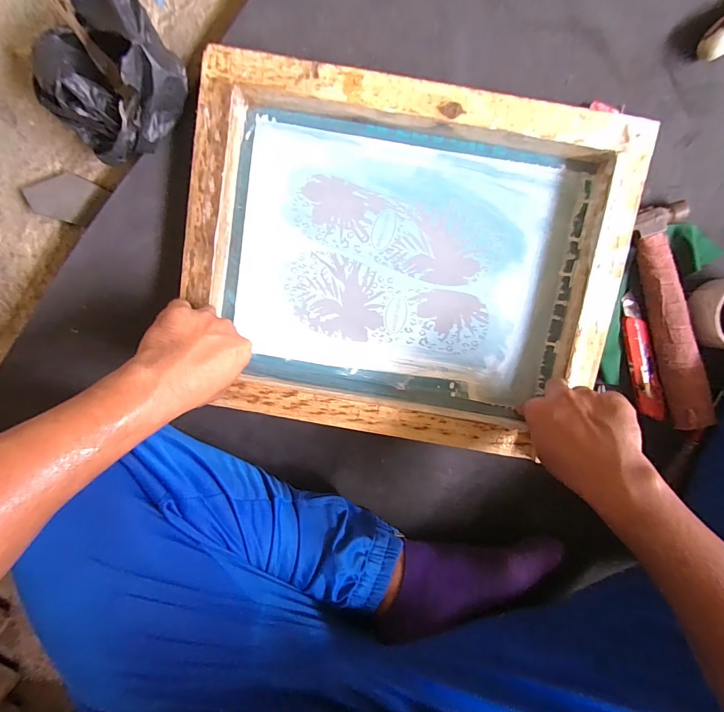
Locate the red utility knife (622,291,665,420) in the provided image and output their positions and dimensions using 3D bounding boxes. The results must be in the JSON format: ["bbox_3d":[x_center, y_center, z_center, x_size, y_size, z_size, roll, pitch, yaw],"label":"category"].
[{"bbox_3d":[0.337,0.002,0.465,0.028,0.018,0.154,-16,99,4],"label":"red utility knife"}]

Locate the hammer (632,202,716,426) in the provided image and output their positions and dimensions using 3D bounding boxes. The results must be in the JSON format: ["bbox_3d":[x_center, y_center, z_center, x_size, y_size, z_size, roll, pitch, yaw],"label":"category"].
[{"bbox_3d":[0.364,-0.041,0.455,0.069,0.060,0.266,-10,99,3],"label":"hammer"}]

